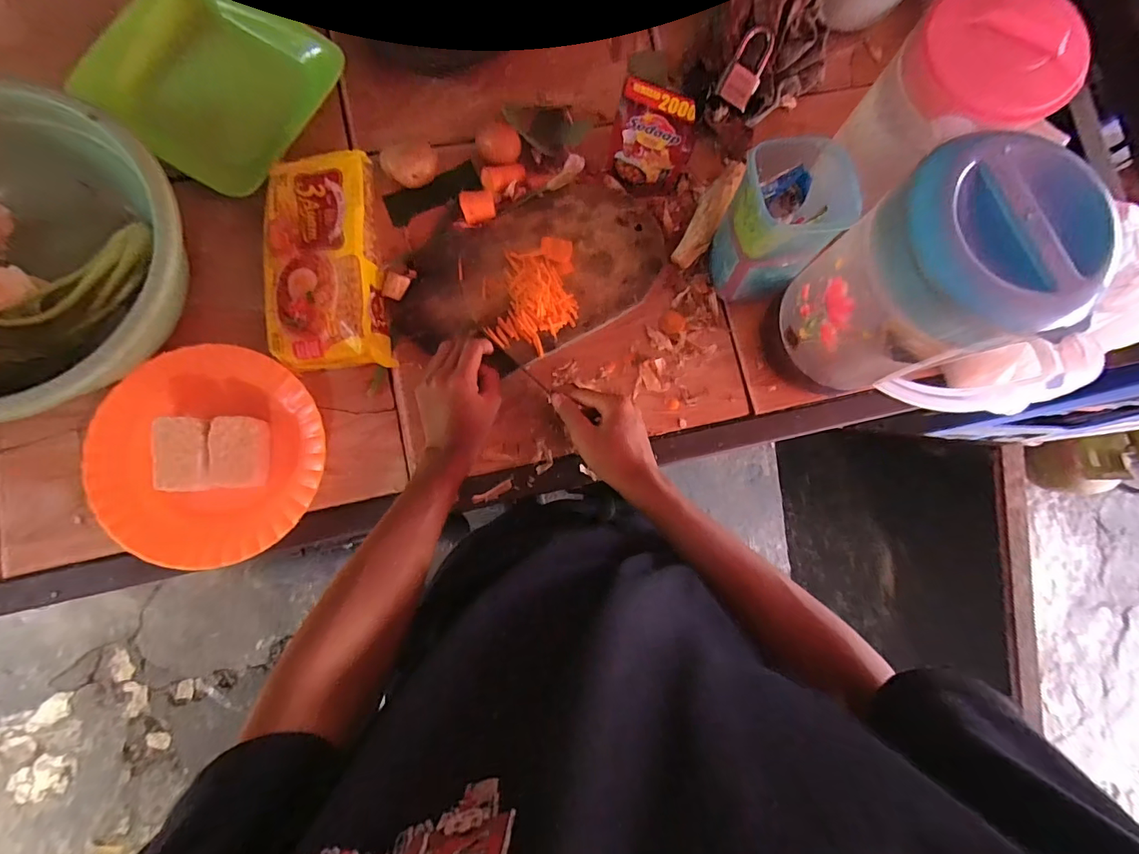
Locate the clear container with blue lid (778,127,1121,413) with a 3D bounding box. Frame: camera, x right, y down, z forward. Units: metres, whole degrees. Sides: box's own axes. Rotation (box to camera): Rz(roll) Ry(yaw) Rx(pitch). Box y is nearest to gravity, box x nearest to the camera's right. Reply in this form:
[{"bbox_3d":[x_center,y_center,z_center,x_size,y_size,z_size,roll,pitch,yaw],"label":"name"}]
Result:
[{"bbox_3d":[0.306,-0.113,0.417,0.179,0.200,0.133,45,81,-1],"label":"clear container with blue lid"}]

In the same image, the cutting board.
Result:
[{"bbox_3d":[-0.042,-0.184,0.542,0.313,0.017,0.192,-30,89,-9],"label":"cutting board"}]

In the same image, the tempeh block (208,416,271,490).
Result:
[{"bbox_3d":[-0.327,0.025,0.475,0.041,0.031,0.067,-1,85,-7],"label":"tempeh block"}]

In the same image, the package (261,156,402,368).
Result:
[{"bbox_3d":[-0.262,-0.175,0.509,0.112,0.035,0.226,-9,86,-8],"label":"package"}]

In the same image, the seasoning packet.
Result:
[{"bbox_3d":[0.095,-0.320,0.542,0.083,0.117,0.018,14,56,7],"label":"seasoning packet"}]

